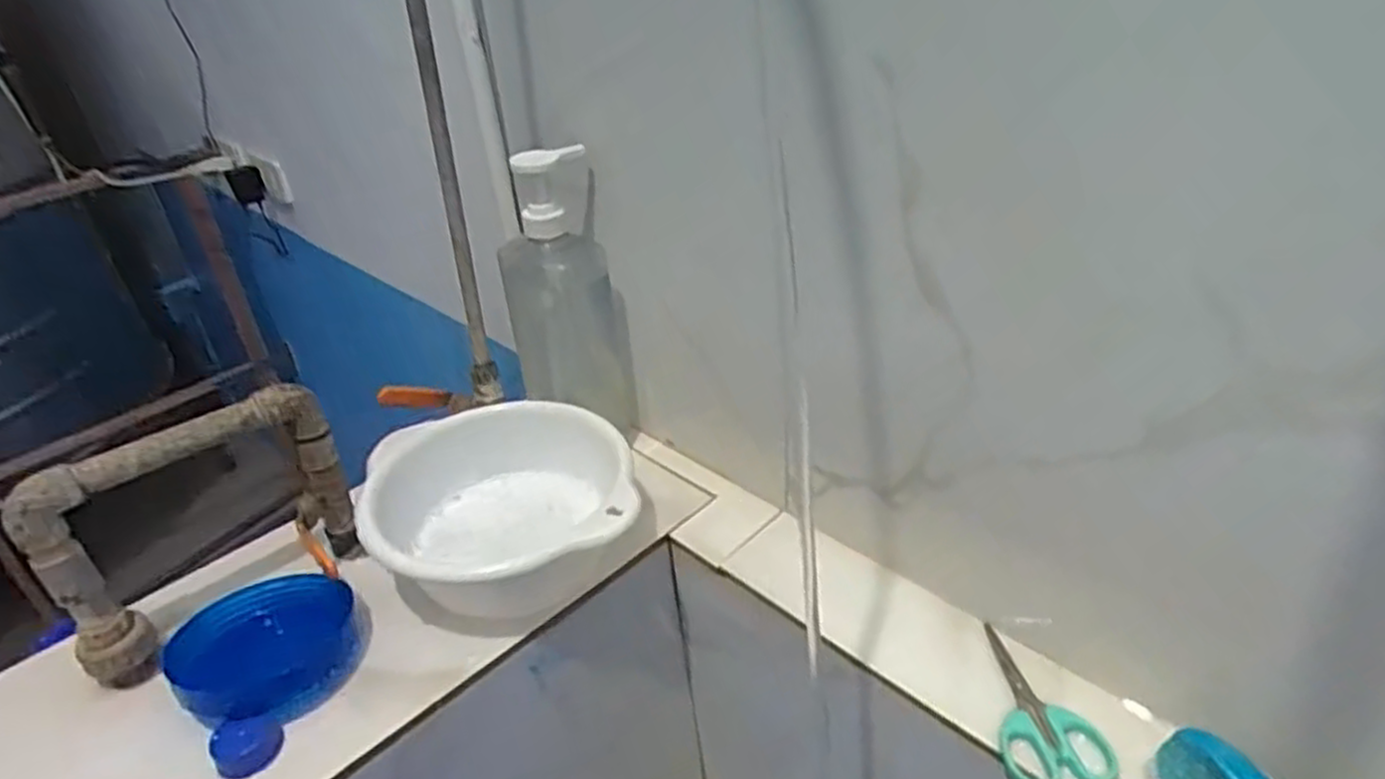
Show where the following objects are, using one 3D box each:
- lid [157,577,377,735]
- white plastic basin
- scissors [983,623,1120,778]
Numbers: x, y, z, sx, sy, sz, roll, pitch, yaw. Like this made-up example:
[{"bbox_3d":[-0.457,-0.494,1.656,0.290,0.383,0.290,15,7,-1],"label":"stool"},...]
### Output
[{"bbox_3d":[-0.305,0.185,0.570,0.127,0.031,0.120,-3,33,2],"label":"lid"},{"bbox_3d":[-0.150,0.099,0.633,0.196,0.085,0.192,-3,33,2],"label":"white plastic basin"},{"bbox_3d":[0.217,0.197,0.498,0.060,0.014,0.114,-2,33,3],"label":"scissors"}]

